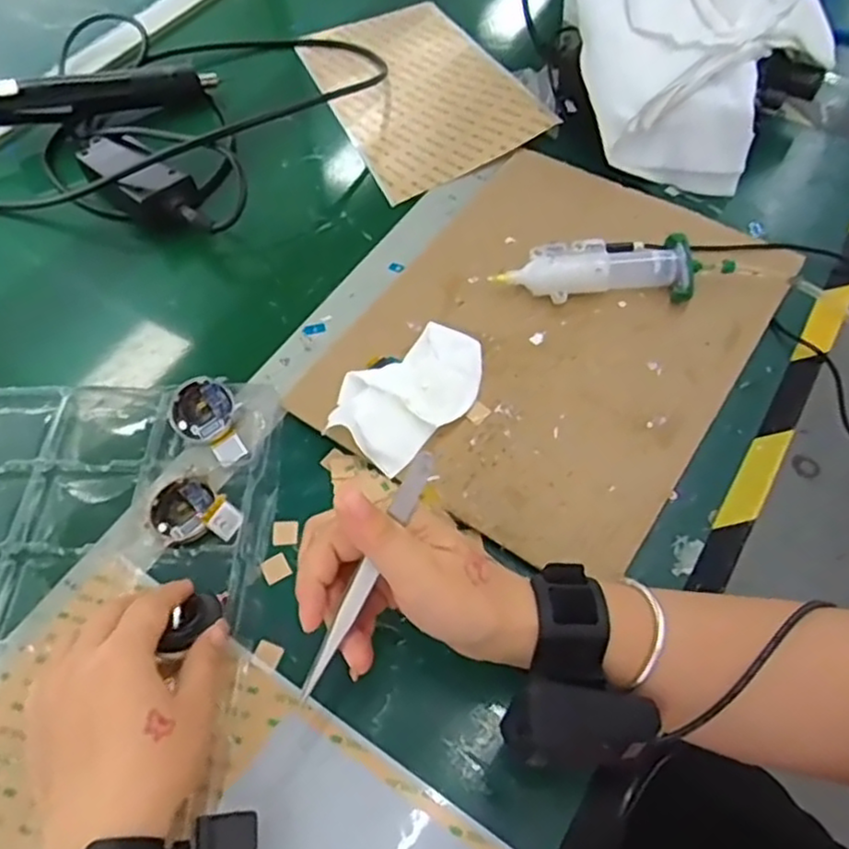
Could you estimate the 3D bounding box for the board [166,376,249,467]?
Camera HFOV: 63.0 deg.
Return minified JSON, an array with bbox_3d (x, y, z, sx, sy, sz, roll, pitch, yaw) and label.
[{"bbox_3d":[-0.146,0.000,0.467,0.043,0.006,0.065,-29,80,-2],"label":"board"}]

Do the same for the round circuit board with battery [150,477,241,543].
[{"bbox_3d":[-0.146,0.057,0.434,0.060,0.011,0.041,34,65,22],"label":"round circuit board with battery"}]

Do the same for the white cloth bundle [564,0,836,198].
[{"bbox_3d":[0.220,-0.328,0.577,0.215,0.138,0.214,18,61,14],"label":"white cloth bundle"}]

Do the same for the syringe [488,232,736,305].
[{"bbox_3d":[0.139,-0.113,0.508,0.163,0.033,0.041,0,58,3],"label":"syringe"}]

